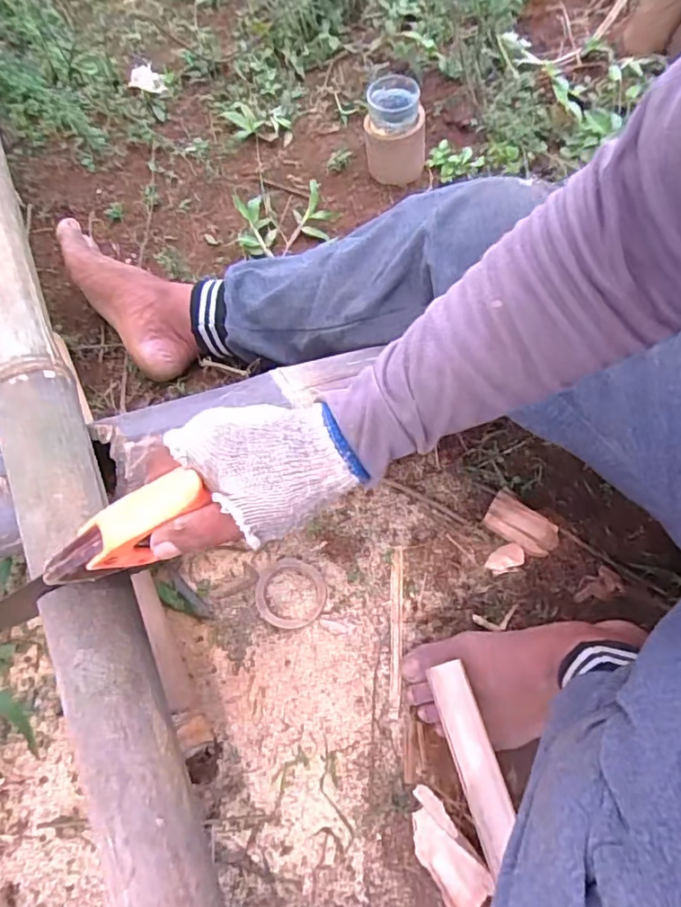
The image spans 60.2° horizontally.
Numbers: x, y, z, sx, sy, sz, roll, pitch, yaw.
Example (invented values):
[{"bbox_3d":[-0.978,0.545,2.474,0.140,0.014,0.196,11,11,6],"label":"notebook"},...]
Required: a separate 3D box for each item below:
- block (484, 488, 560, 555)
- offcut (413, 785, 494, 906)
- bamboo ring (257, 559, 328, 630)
[{"bbox_3d":[0.185,0.071,0.595,0.072,0.013,0.040,33,71,16],"label":"block"},{"bbox_3d":[0.091,0.338,0.485,0.043,0.015,0.114,-30,68,-10],"label":"offcut"},{"bbox_3d":[-0.050,0.138,0.585,0.069,0.004,0.068,-1,66,3],"label":"bamboo ring"}]

